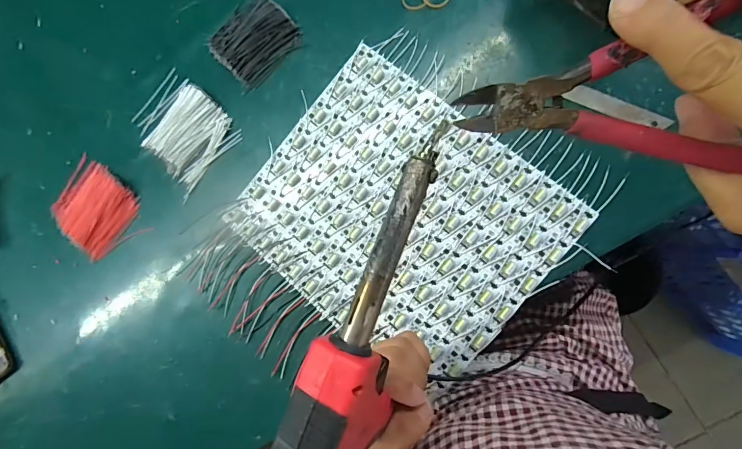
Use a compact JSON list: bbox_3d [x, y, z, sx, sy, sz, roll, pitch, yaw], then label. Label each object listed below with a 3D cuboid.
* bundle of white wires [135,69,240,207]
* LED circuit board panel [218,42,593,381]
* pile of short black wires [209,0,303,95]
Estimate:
[{"bbox_3d":[-0.219,-0.113,0.435,0.095,0.010,0.120,-44,82,4],"label":"bundle of white wires"},{"bbox_3d":[0.026,-0.010,0.384,0.292,0.004,0.239,38,93,11],"label":"LED circuit board panel"},{"bbox_3d":[-0.133,-0.210,0.428,0.089,0.011,0.083,-42,82,4],"label":"pile of short black wires"}]

